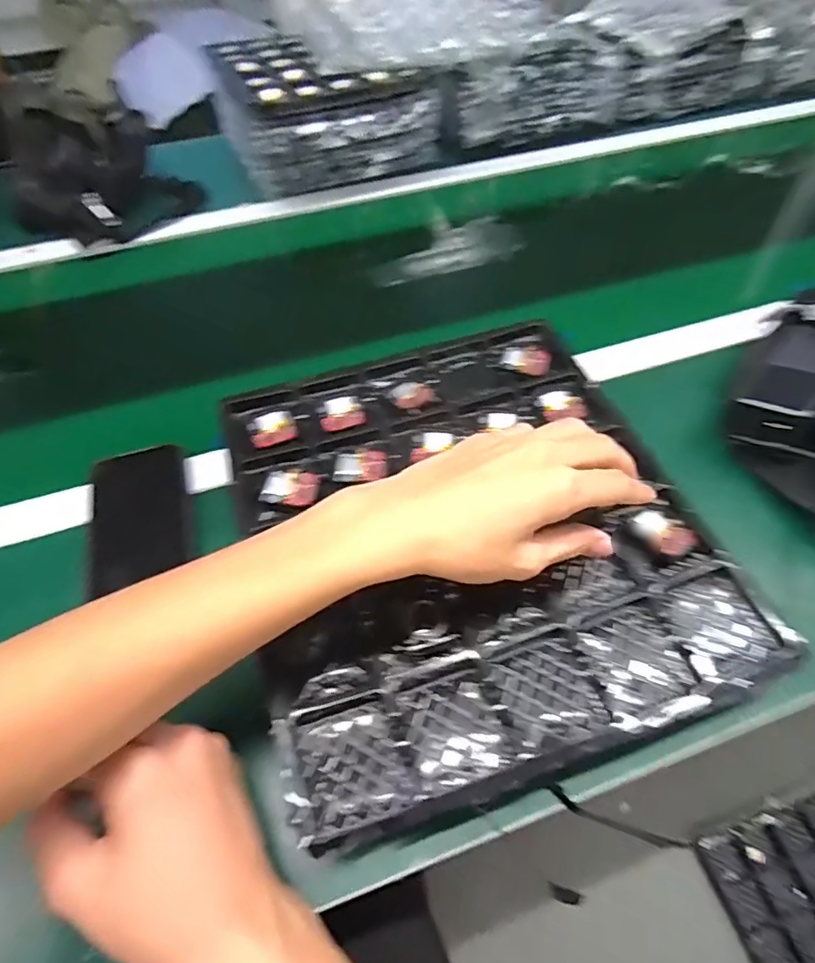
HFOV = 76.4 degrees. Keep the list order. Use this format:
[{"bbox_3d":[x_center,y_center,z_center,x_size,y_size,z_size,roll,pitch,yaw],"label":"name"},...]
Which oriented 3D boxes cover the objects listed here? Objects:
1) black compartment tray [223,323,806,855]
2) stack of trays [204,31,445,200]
[{"bbox_3d":[0.041,0.026,0.375,0.299,0.021,0.332,-16,54,-9],"label":"black compartment tray"},{"bbox_3d":[-0.123,-0.560,0.781,0.277,0.123,0.251,-21,55,-13],"label":"stack of trays"}]

